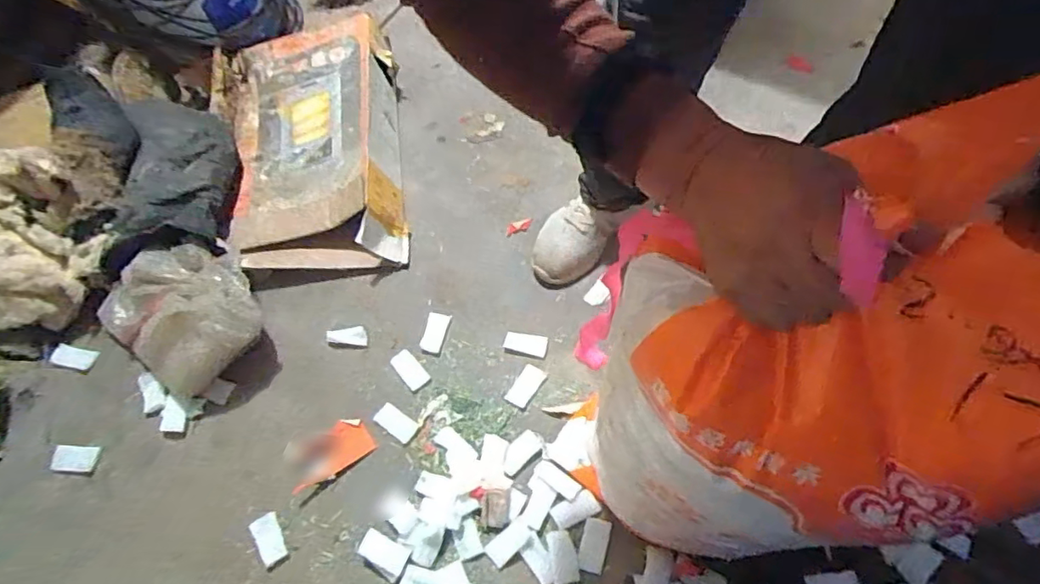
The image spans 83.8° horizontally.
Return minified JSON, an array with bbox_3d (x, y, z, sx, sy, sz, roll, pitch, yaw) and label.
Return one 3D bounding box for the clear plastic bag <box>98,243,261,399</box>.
[{"bbox_3d":[-0.533,0.032,0.930,0.240,0.124,0.212,37,68,20],"label":"clear plastic bag"}]

